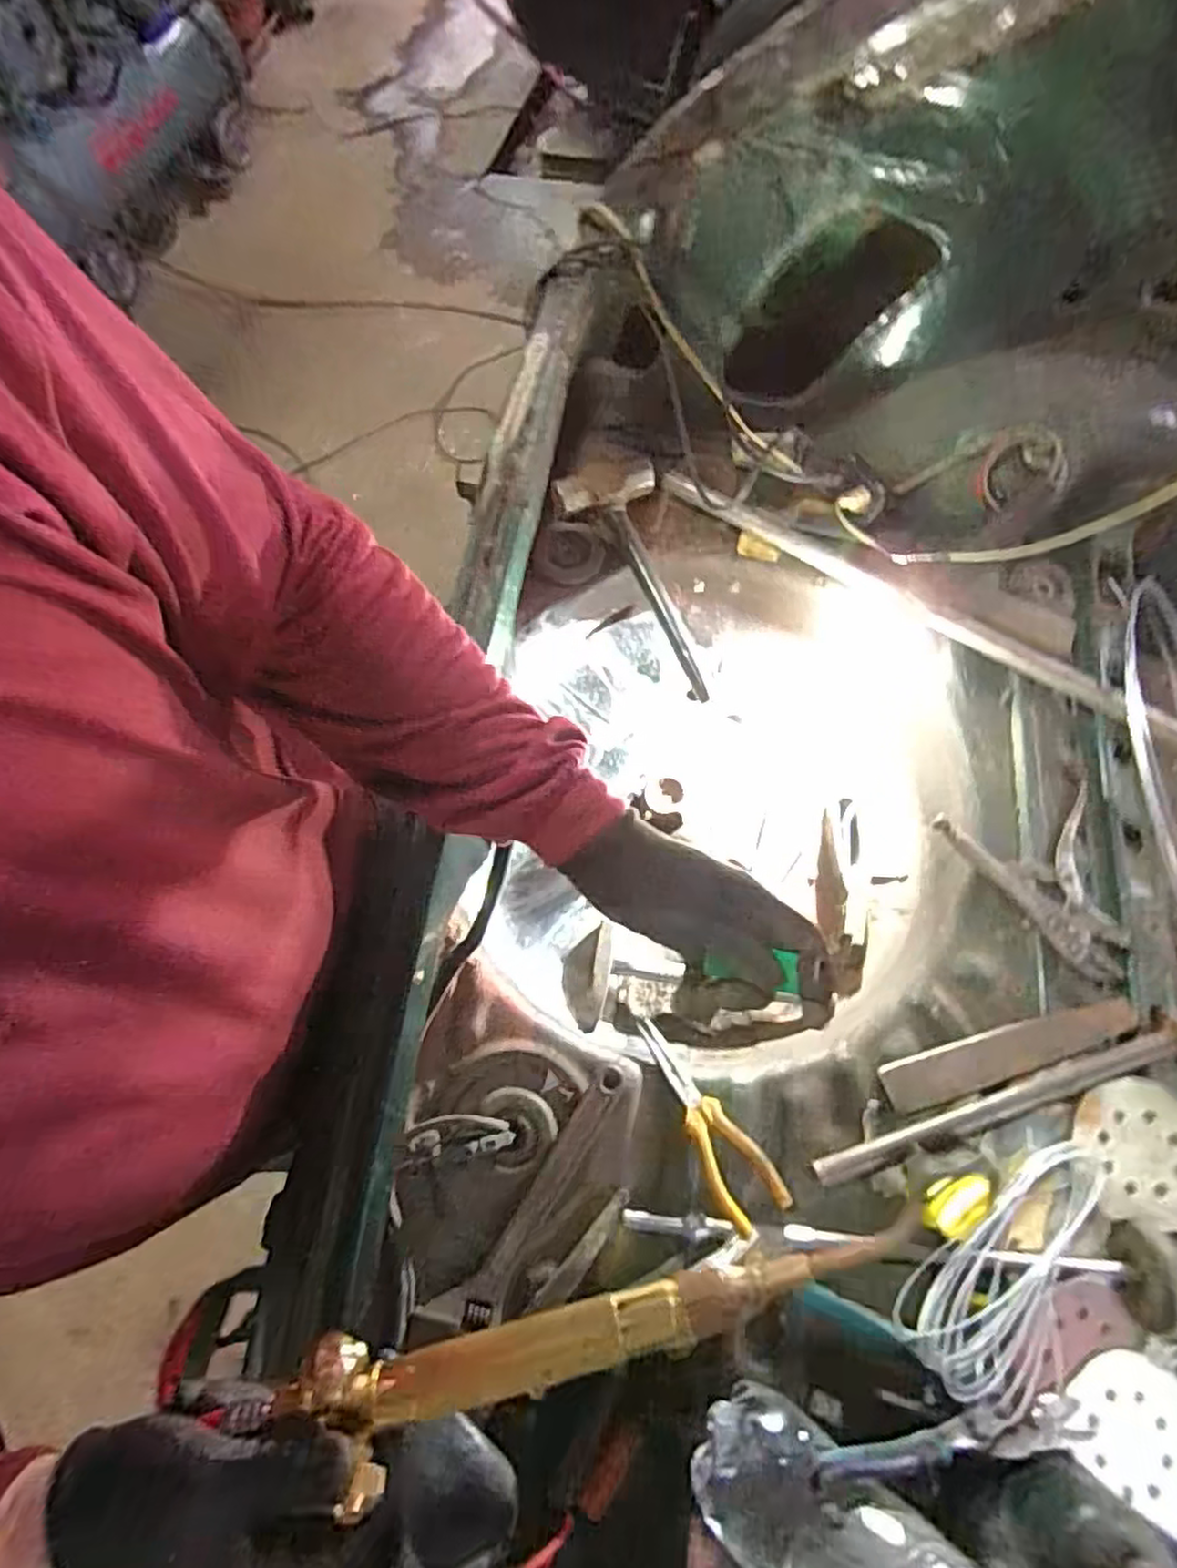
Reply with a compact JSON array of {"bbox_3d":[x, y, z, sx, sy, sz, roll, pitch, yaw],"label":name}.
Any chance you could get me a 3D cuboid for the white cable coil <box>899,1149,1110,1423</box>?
[{"bbox_3d":[0.359,0.397,0.570,0.224,0.039,0.103,-35,72,-10],"label":"white cable coil"}]

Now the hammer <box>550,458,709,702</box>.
[{"bbox_3d":[0.073,-0.253,0.894,0.125,0.053,0.335,-22,85,-6],"label":"hammer"}]

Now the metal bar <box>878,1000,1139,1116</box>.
[{"bbox_3d":[0.397,0.251,0.666,0.248,0.010,0.045,-16,56,-6],"label":"metal bar"}]

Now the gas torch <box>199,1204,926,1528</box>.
[{"bbox_3d":[0.001,0.262,0.339,0.340,0.035,0.045,-11,69,-6],"label":"gas torch"}]

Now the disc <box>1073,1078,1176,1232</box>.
[{"bbox_3d":[0.497,0.325,0.624,0.106,0.009,0.118,-13,79,9],"label":"disc"}]

